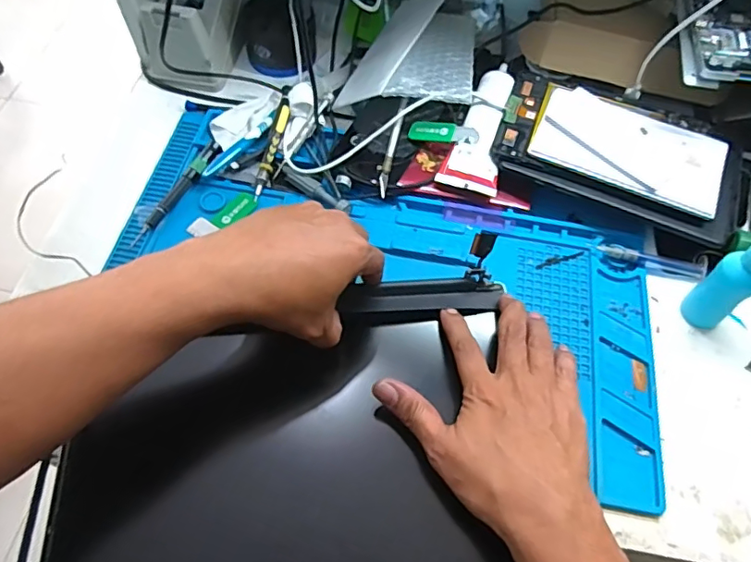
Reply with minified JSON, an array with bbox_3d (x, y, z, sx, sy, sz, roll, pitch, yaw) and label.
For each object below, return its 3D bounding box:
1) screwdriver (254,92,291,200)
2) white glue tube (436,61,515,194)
[{"bbox_3d":[-0.103,-0.132,0.539,0.014,0.009,0.114,12,74,5],"label":"screwdriver"},{"bbox_3d":[0.110,-0.160,0.542,0.053,0.027,0.160,17,61,7],"label":"white glue tube"}]

